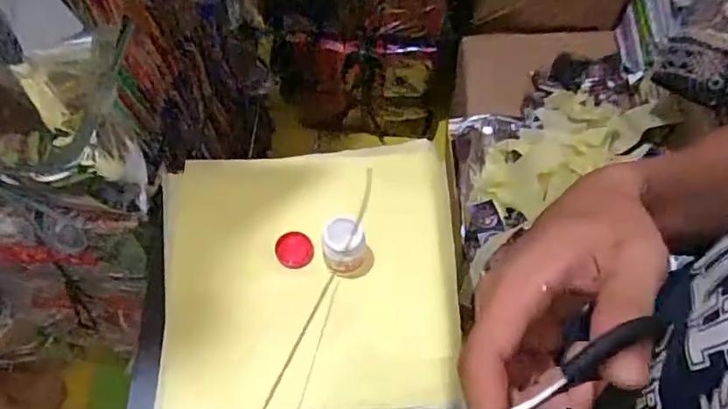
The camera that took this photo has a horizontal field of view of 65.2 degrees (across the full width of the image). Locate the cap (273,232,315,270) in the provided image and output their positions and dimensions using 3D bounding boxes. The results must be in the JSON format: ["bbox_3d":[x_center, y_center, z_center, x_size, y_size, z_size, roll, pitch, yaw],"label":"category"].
[{"bbox_3d":[-0.099,0.065,0.809,0.052,0.018,0.051,0,62,0],"label":"cap"}]

